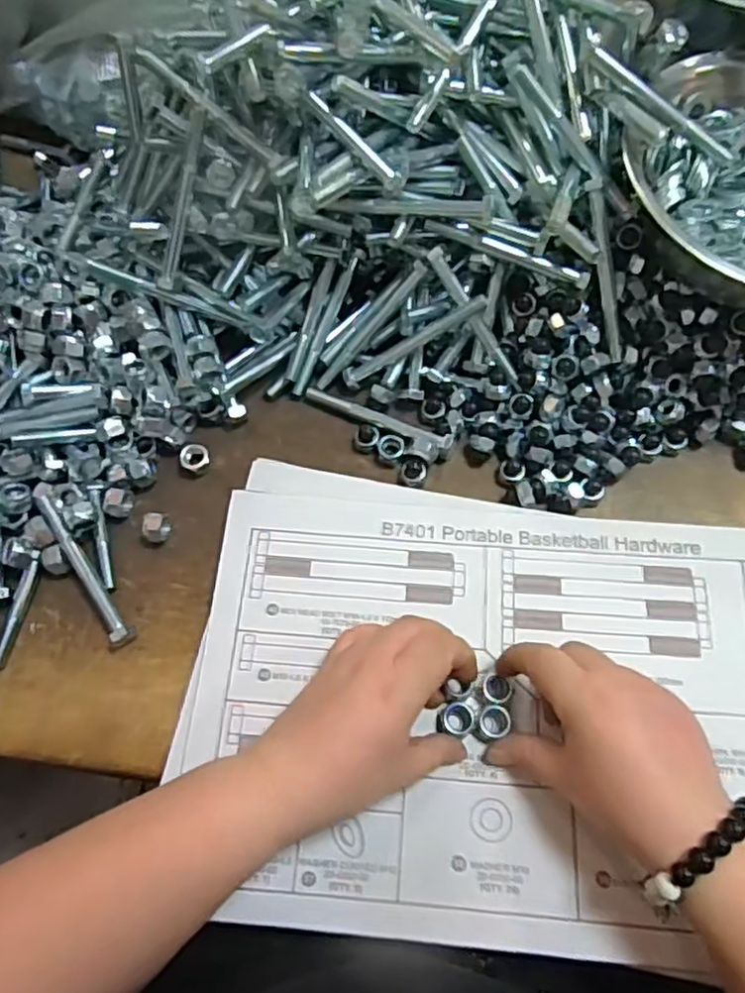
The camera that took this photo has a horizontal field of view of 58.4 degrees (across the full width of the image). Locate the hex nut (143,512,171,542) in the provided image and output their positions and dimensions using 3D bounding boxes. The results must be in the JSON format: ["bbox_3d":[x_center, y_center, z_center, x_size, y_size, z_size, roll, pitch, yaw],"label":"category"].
[{"bbox_3d":[-0.134,0.020,0.413,0.014,0.016,0.014,4,66,3],"label":"hex nut"}]

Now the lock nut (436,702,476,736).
[{"bbox_3d":[0.045,0.119,0.355,0.019,0.009,0.017,13,67,7],"label":"lock nut"}]

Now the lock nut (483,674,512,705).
[{"bbox_3d":[0.067,0.105,0.360,0.016,0.010,0.014,20,68,10],"label":"lock nut"}]

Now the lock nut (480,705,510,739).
[{"bbox_3d":[0.065,0.118,0.352,0.015,0.008,0.015,2,66,3],"label":"lock nut"}]

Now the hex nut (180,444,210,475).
[{"bbox_3d":[-0.116,-0.025,0.432,0.018,0.009,0.019,-34,69,-12],"label":"hex nut"}]

